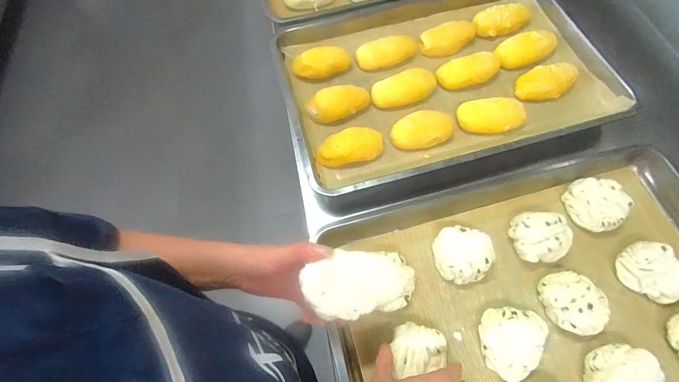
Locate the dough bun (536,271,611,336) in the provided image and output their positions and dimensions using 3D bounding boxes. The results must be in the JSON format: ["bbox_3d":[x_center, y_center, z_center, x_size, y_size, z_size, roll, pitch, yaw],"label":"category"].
[{"bbox_3d":[0.331,0.159,0.475,0.076,0.046,0.088,-30,68,-11],"label":"dough bun"}]

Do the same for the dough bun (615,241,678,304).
[{"bbox_3d":[0.459,0.116,0.485,0.080,0.037,0.073,-1,65,2],"label":"dough bun"}]

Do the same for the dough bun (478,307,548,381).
[{"bbox_3d":[0.232,0.204,0.457,0.081,0.041,0.095,30,70,15],"label":"dough bun"}]

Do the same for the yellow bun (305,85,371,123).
[{"bbox_3d":[-0.003,-0.171,0.633,0.118,0.030,0.061,-9,65,-2],"label":"yellow bun"}]

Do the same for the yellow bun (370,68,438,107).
[{"bbox_3d":[0.130,-0.199,0.657,0.138,0.038,0.060,-20,66,-7],"label":"yellow bun"}]

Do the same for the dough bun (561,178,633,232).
[{"bbox_3d":[0.410,0.020,0.532,0.076,0.031,0.084,-13,65,-4],"label":"dough bun"}]

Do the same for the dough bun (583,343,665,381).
[{"bbox_3d":[0.366,0.242,0.423,0.078,0.035,0.077,-1,65,2],"label":"dough bun"}]

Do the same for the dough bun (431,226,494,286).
[{"bbox_3d":[0.185,0.097,0.510,0.078,0.047,0.082,-1,65,2],"label":"dough bun"}]

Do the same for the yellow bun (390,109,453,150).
[{"bbox_3d":[0.151,-0.108,0.605,0.122,0.047,0.082,-19,66,-7],"label":"yellow bun"}]

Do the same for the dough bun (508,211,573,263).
[{"bbox_3d":[0.310,0.070,0.507,0.084,0.041,0.071,-1,65,1],"label":"dough bun"}]

